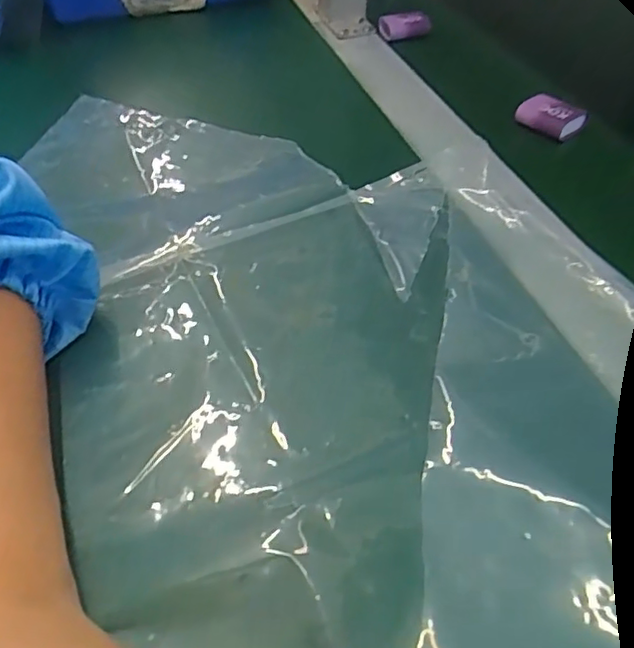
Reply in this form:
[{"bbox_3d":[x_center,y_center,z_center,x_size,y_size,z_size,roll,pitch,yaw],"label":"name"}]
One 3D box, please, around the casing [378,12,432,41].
[{"bbox_3d":[0.083,-0.286,0.585,0.049,0.020,0.014,-14,47,-7],"label":"casing"}]

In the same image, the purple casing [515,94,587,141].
[{"bbox_3d":[0.175,-0.156,0.461,0.044,0.021,0.022,32,58,30],"label":"purple casing"}]

